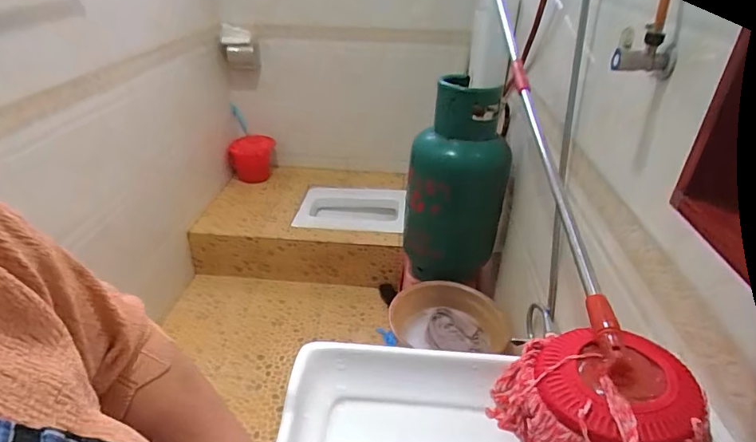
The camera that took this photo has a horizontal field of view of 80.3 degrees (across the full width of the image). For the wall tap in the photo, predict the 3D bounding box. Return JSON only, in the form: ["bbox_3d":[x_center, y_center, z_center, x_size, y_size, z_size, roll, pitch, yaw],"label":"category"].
[{"bbox_3d":[0.359,-0.222,0.600,0.071,0.053,0.050,22,37,30],"label":"wall tap"}]

